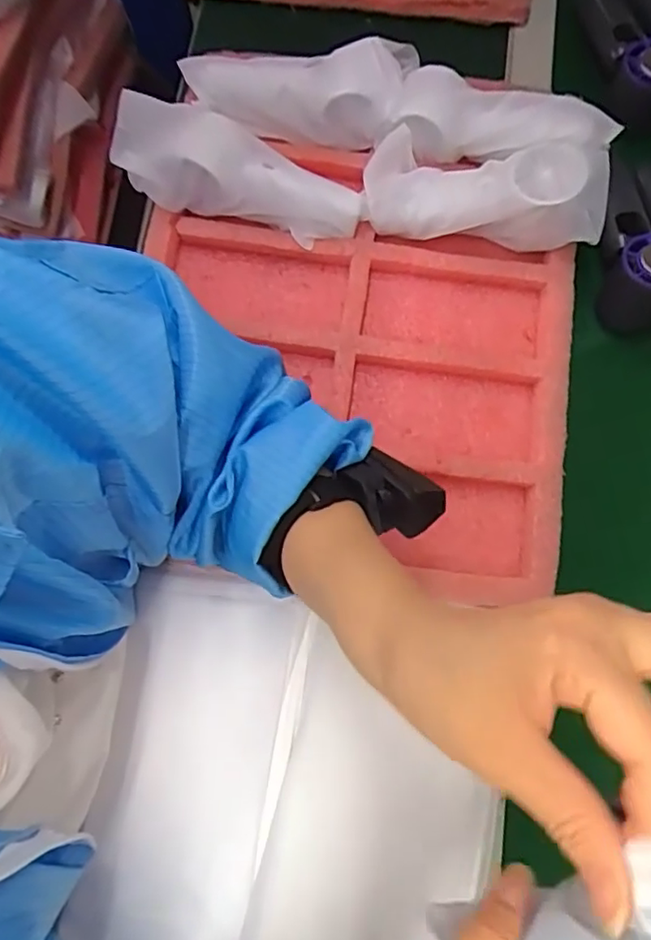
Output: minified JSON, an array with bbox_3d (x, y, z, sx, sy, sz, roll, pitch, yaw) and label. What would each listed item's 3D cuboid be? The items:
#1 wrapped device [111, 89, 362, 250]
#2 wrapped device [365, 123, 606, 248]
[{"bbox_3d":[-0.064,-0.224,0.452,0.180,0.050,0.068,20,75,5],"label":"wrapped device"},{"bbox_3d":[0.119,-0.216,0.455,0.170,0.067,0.069,10,75,3],"label":"wrapped device"}]

